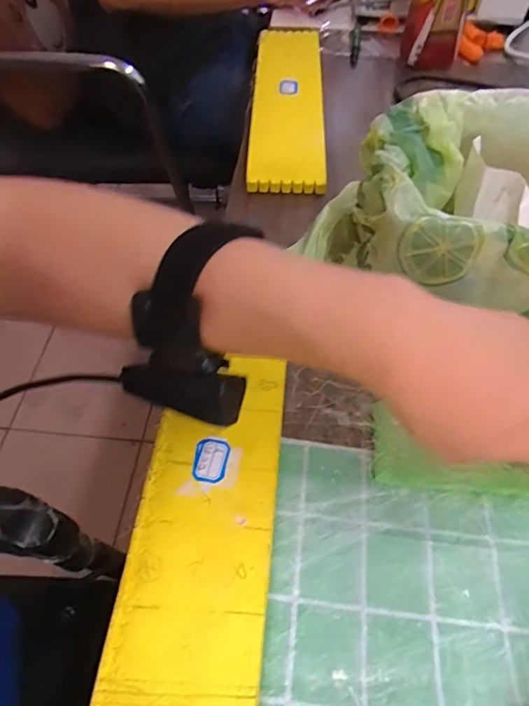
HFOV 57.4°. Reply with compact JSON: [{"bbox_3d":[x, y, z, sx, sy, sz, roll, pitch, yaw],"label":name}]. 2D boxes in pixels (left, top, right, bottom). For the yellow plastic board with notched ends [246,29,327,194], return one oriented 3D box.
[{"bbox_3d":[0.028,-0.313,0.580,0.080,0.018,0.351,2,54,1],"label":"yellow plastic board with notched ends"}]

